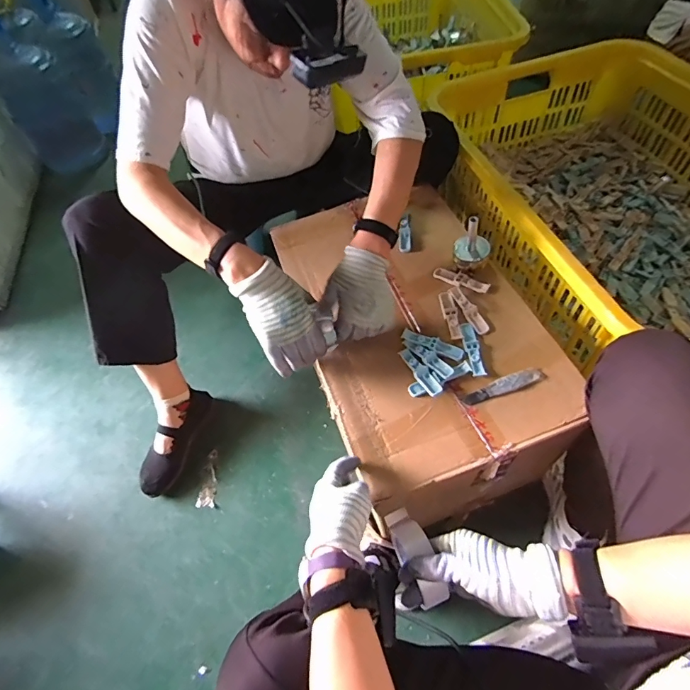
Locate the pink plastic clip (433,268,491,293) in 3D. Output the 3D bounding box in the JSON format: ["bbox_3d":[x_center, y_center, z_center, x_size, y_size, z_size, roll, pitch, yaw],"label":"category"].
[{"bbox_3d":[0.197,-0.110,0.718,0.094,0.009,0.025,23,63,18],"label":"pink plastic clip"}]

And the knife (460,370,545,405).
[{"bbox_3d":[0.234,0.061,0.624,0.123,0.011,0.024,-17,58,-6],"label":"knife"}]

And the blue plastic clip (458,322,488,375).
[{"bbox_3d":[0.195,0.004,0.646,0.022,0.010,0.093,-7,58,0],"label":"blue plastic clip"}]

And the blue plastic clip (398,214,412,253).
[{"bbox_3d":[0.113,-0.213,0.795,0.022,0.010,0.095,1,58,5],"label":"blue plastic clip"}]

